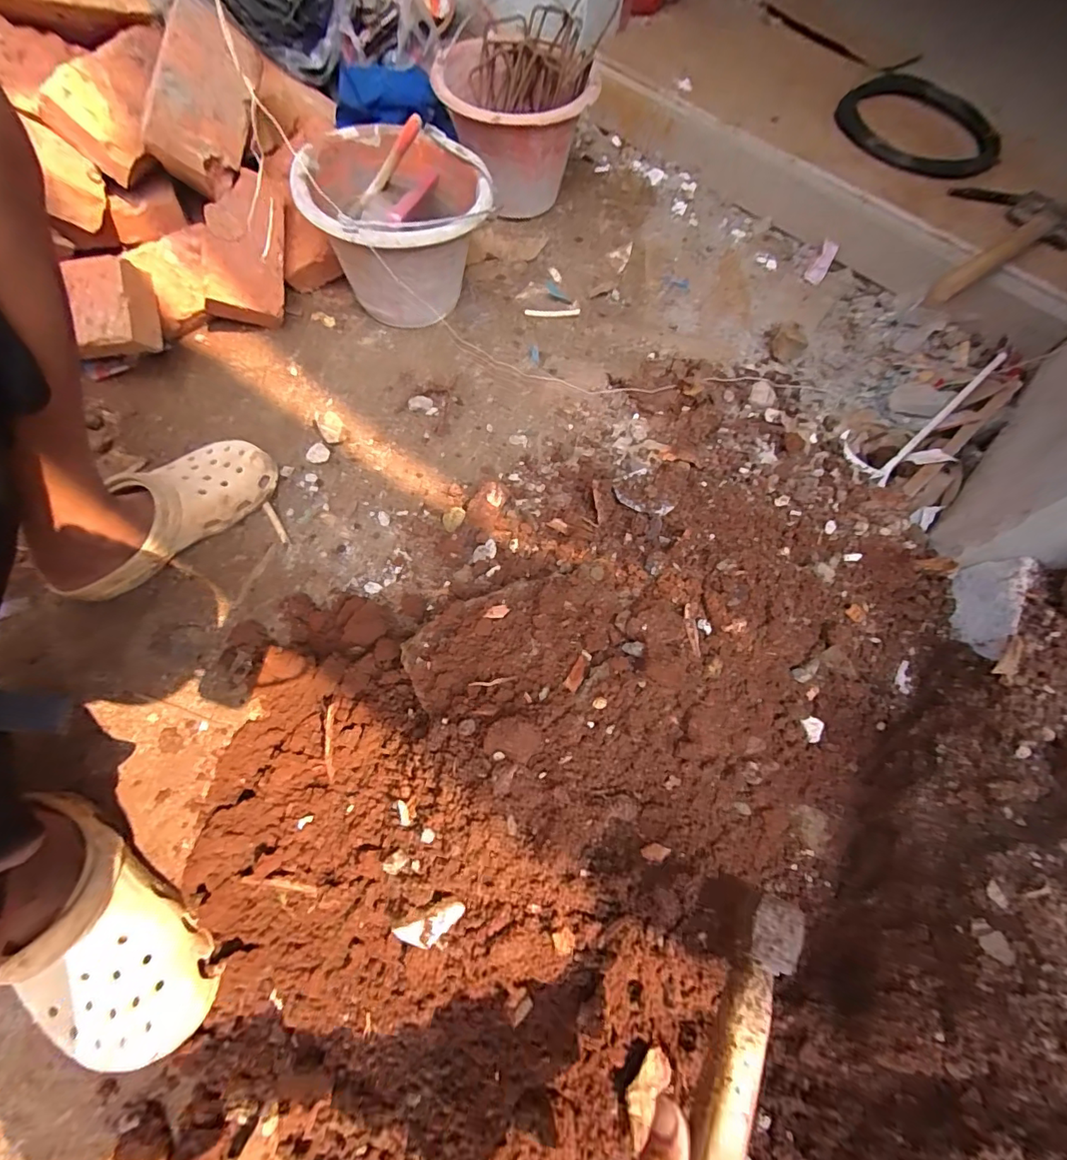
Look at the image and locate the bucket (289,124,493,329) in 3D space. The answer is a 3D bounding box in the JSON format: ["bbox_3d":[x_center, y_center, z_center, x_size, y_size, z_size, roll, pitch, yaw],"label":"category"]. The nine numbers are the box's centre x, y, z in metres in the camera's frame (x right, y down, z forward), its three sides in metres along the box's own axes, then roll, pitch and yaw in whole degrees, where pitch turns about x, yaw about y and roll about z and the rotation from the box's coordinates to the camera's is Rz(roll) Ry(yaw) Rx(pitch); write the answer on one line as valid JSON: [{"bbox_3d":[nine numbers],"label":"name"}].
[{"bbox_3d":[-0.184,-0.492,0.715,0.232,0.191,0.246,2,66,-6],"label":"bucket"}]

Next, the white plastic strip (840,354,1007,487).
[{"bbox_3d":[0.575,-0.266,0.735,0.314,0.033,0.093,-40,76,-20],"label":"white plastic strip"}]

